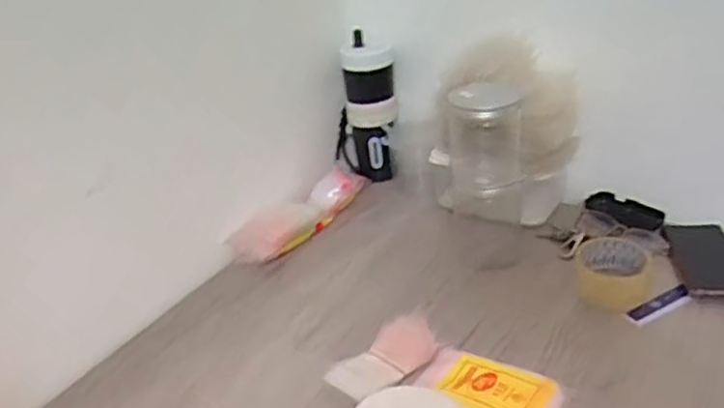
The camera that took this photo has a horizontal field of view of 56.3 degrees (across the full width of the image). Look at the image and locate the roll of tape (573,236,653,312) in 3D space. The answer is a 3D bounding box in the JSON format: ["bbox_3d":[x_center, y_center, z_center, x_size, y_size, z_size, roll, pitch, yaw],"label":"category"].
[{"bbox_3d":[0.316,0.082,0.851,0.090,0.048,0.098,3,30,17],"label":"roll of tape"}]

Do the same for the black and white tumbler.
[{"bbox_3d":[0.005,-0.159,1.139,0.113,0.224,0.083,-3,29,6],"label":"black and white tumbler"}]

